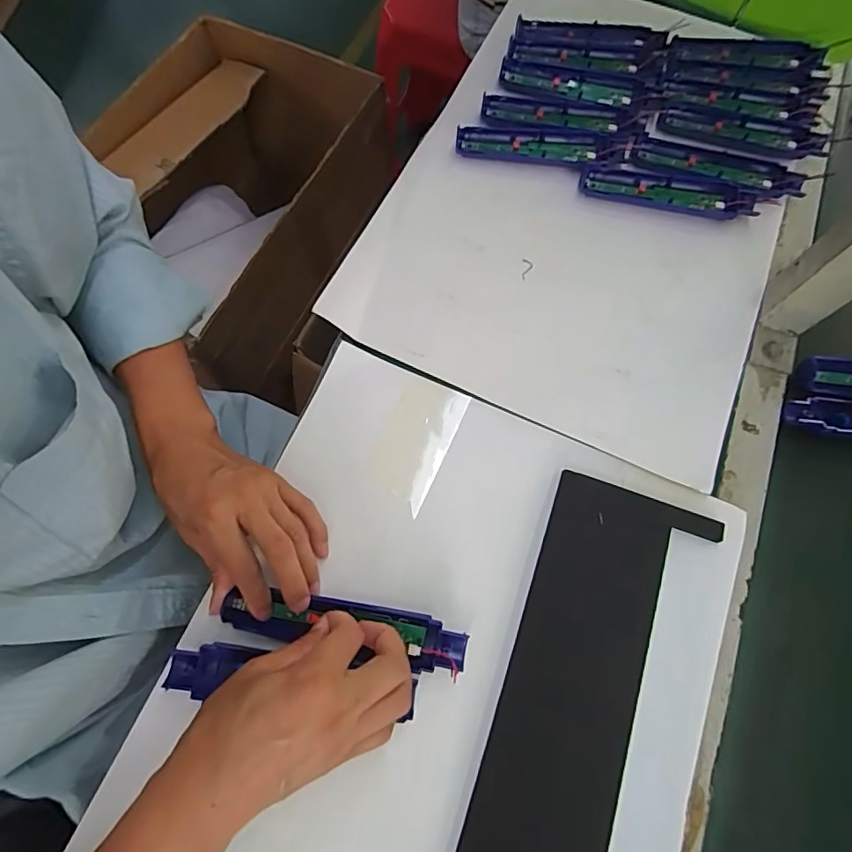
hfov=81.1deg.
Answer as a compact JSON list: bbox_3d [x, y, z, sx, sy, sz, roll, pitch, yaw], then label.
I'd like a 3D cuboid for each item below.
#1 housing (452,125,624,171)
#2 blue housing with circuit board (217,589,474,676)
[{"bbox_3d":[0.115,-0.281,0.502,0.167,0.014,0.034,8,72,3],"label":"housing"},{"bbox_3d":[-0.058,0.146,0.356,0.172,0.013,0.038,8,71,2],"label":"blue housing with circuit board"}]

